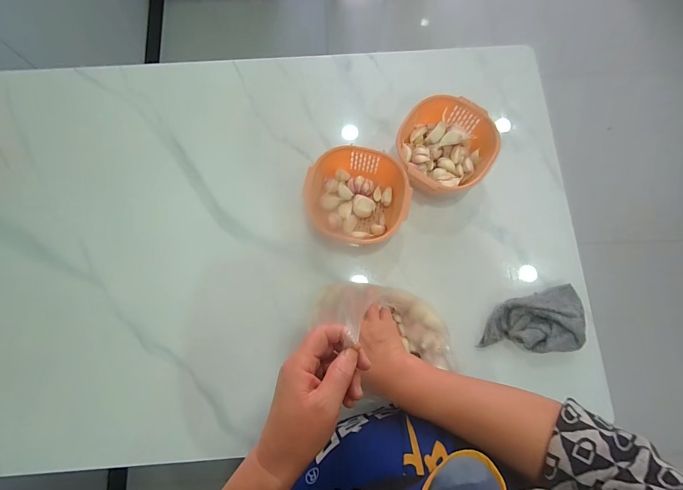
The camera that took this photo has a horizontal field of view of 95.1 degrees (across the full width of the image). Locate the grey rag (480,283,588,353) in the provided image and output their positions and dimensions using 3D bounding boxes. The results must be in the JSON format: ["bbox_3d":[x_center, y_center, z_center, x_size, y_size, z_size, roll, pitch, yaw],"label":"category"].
[{"bbox_3d":[0.311,0.130,0.500,0.172,0.046,0.097,-14,80,-3],"label":"grey rag"}]

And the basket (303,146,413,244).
[{"bbox_3d":[0.024,-0.079,0.522,0.161,0.082,0.140,6,79,1],"label":"basket"}]

